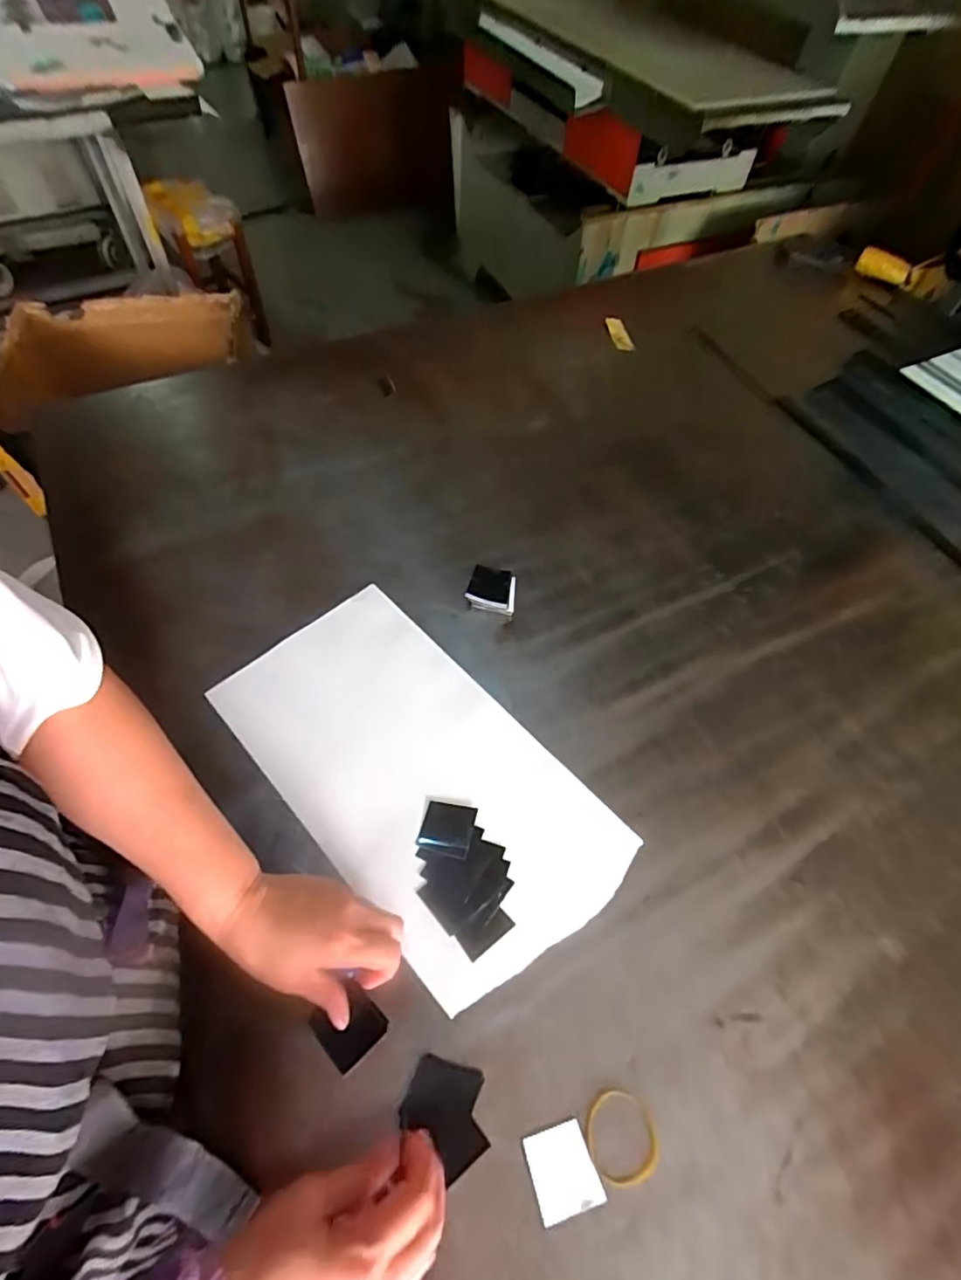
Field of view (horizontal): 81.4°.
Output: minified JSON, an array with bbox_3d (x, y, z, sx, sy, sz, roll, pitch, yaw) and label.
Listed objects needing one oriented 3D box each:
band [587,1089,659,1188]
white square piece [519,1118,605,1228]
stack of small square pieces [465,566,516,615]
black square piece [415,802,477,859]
[{"bbox_3d":[0.099,0.345,0.388,0.049,0.004,0.051,2,57,-3],"label":"band"},{"bbox_3d":[0.056,0.358,0.376,0.043,0.004,0.046,-12,59,-11],"label":"white square piece"},{"bbox_3d":[0.014,-0.056,0.626,0.053,0.032,0.046,14,57,5],"label":"stack of small square pieces"},{"bbox_3d":[-0.029,0.167,0.495,0.045,0.004,0.043,13,57,5],"label":"black square piece"}]

